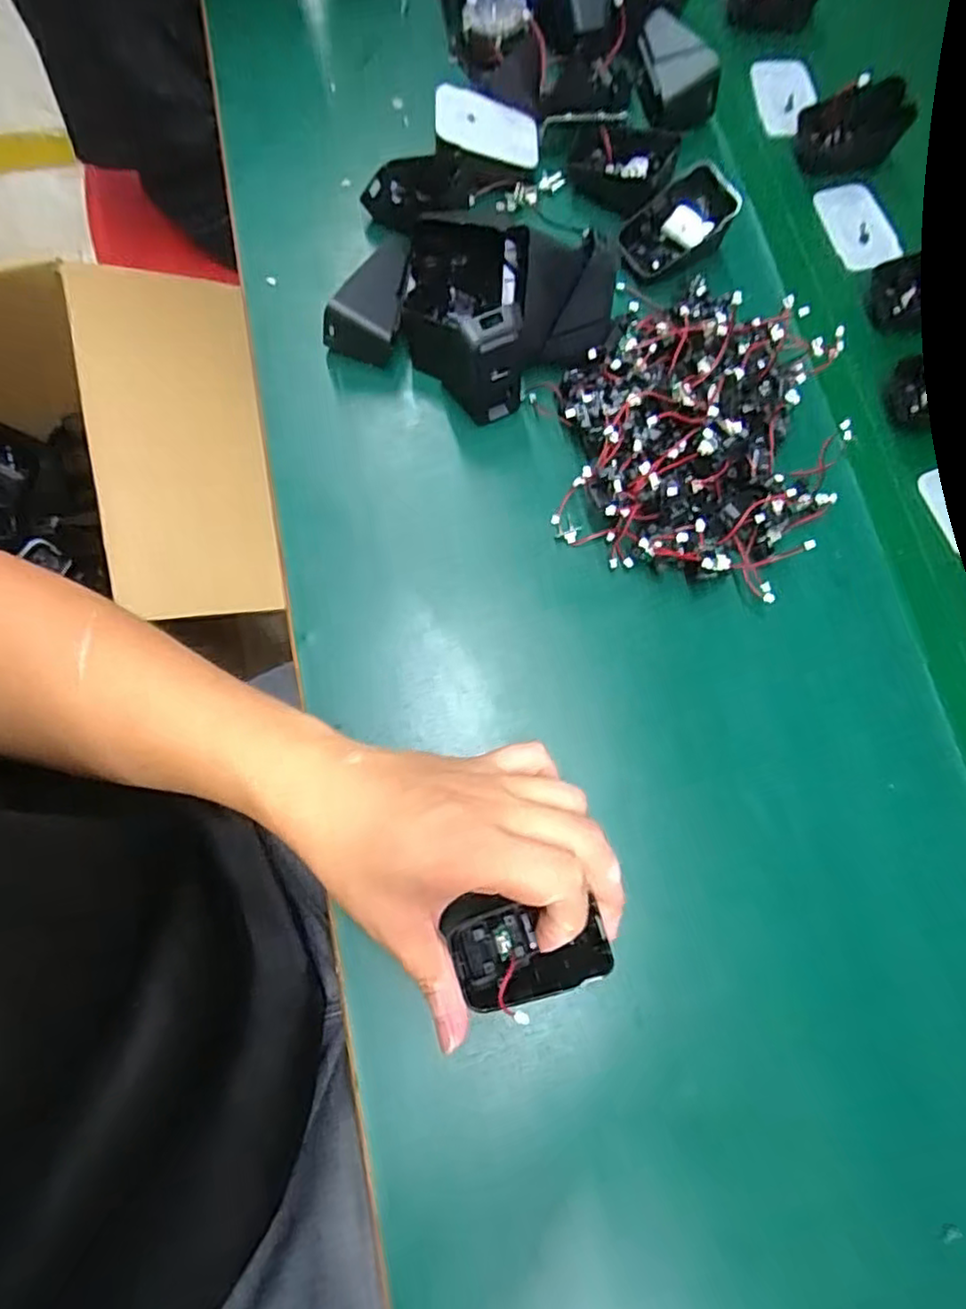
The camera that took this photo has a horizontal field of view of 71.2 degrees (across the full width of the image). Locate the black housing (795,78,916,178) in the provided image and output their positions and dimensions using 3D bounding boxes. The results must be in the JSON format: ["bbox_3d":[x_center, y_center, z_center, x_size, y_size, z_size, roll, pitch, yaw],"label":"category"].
[{"bbox_3d":[0.256,-0.363,0.464,0.064,0.042,0.035,1,75,-1],"label":"black housing"}]

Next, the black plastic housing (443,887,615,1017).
[{"bbox_3d":[0.021,0.136,0.318,0.067,0.022,0.050,-17,76,-6],"label":"black plastic housing"}]

